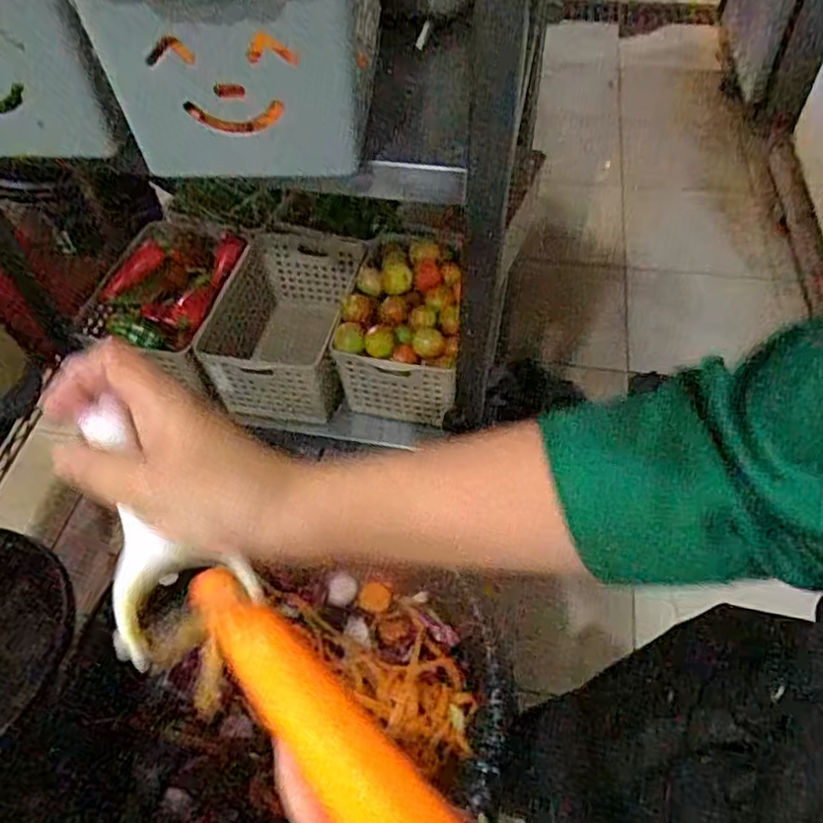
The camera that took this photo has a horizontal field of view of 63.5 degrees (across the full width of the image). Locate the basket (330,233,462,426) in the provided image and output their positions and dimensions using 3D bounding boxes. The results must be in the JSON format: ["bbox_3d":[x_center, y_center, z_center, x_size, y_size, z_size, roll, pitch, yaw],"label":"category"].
[{"bbox_3d":[-0.002,-0.127,0.964,0.168,0.158,0.231,7,53,8],"label":"basket"}]

